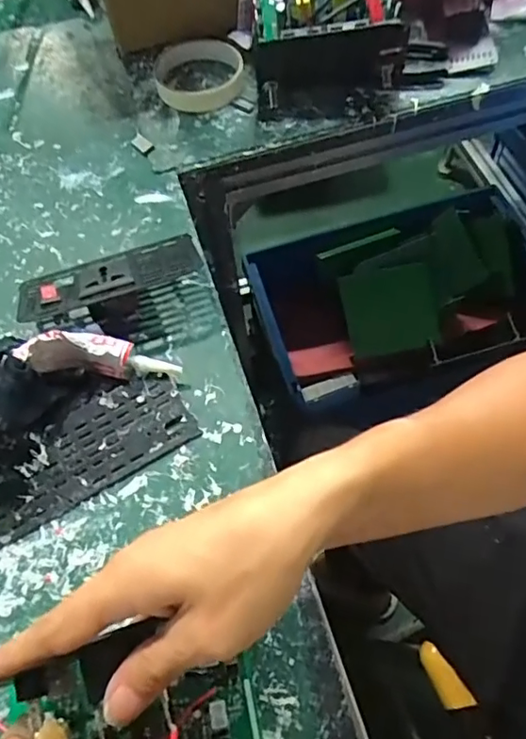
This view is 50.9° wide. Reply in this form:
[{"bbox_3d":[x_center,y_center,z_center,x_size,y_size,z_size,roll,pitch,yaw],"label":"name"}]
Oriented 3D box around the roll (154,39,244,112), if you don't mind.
[{"bbox_3d":[-0.060,-0.285,0.534,0.085,0.025,0.085,-1,62,3],"label":"roll"}]

